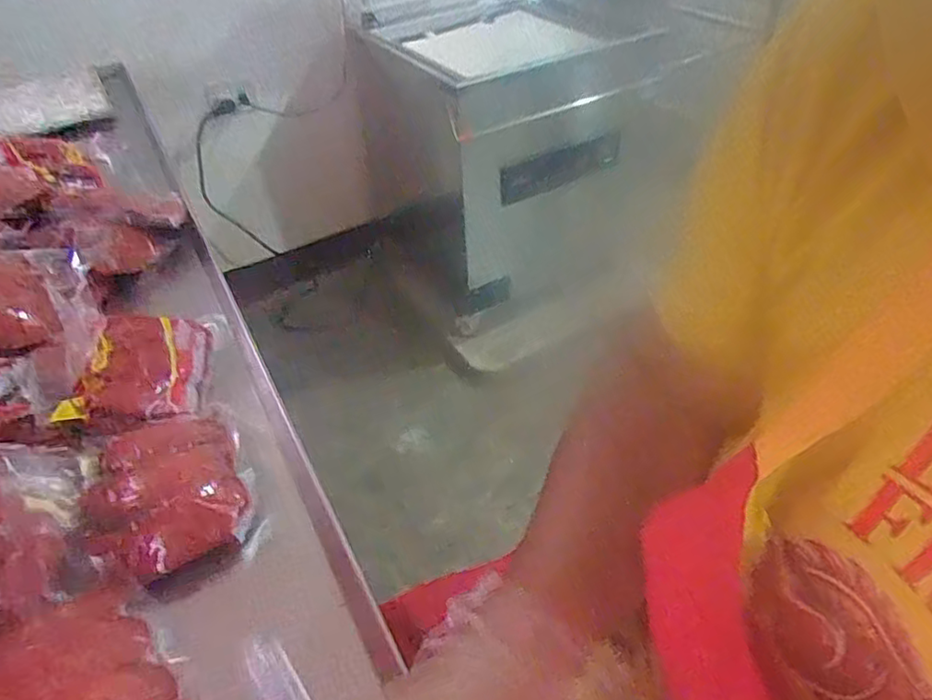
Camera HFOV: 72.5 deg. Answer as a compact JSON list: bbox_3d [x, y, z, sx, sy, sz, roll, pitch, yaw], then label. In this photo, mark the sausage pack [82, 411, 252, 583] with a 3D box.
[{"bbox_3d":[-0.204,0.089,0.431,0.099,0.031,0.118,-21,45,-18],"label":"sausage pack"}]

